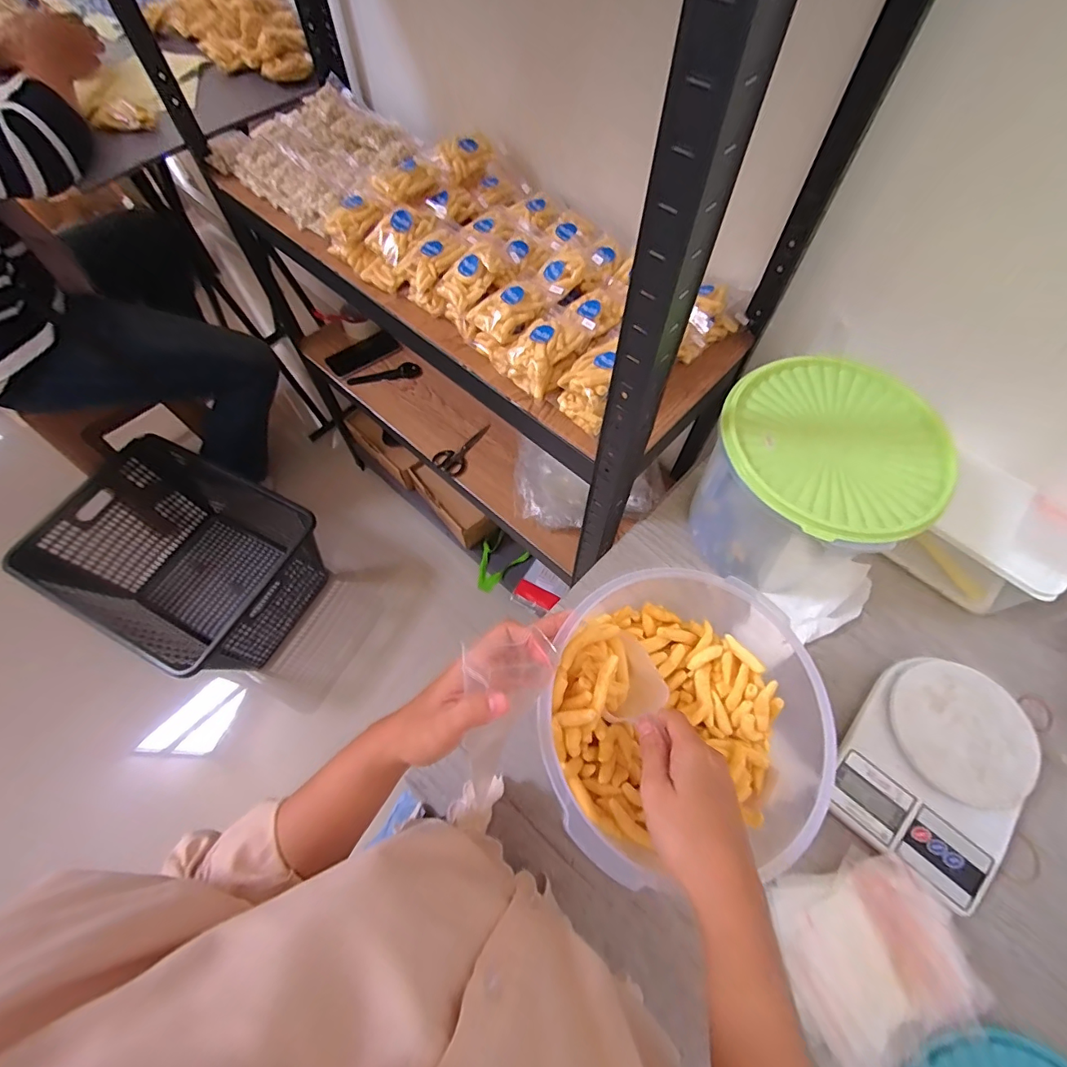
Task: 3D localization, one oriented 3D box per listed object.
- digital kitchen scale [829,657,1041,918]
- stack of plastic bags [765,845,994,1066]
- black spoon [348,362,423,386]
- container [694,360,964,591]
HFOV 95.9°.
[{"bbox_3d":[0.397,0.228,0.475,0.148,0.029,0.202,36,68,16],"label":"digital kitchen scale"},{"bbox_3d":[0.287,0.358,0.403,0.151,0.026,0.137,-19,65,-10],"label":"stack of plastic bags"},{"bbox_3d":[-0.338,-0.362,1.098,0.163,0.015,0.048,-13,64,-7],"label":"black spoon"},{"bbox_3d":[0.289,-0.050,0.537,0.195,0.185,0.206,0,63,0],"label":"container"}]

